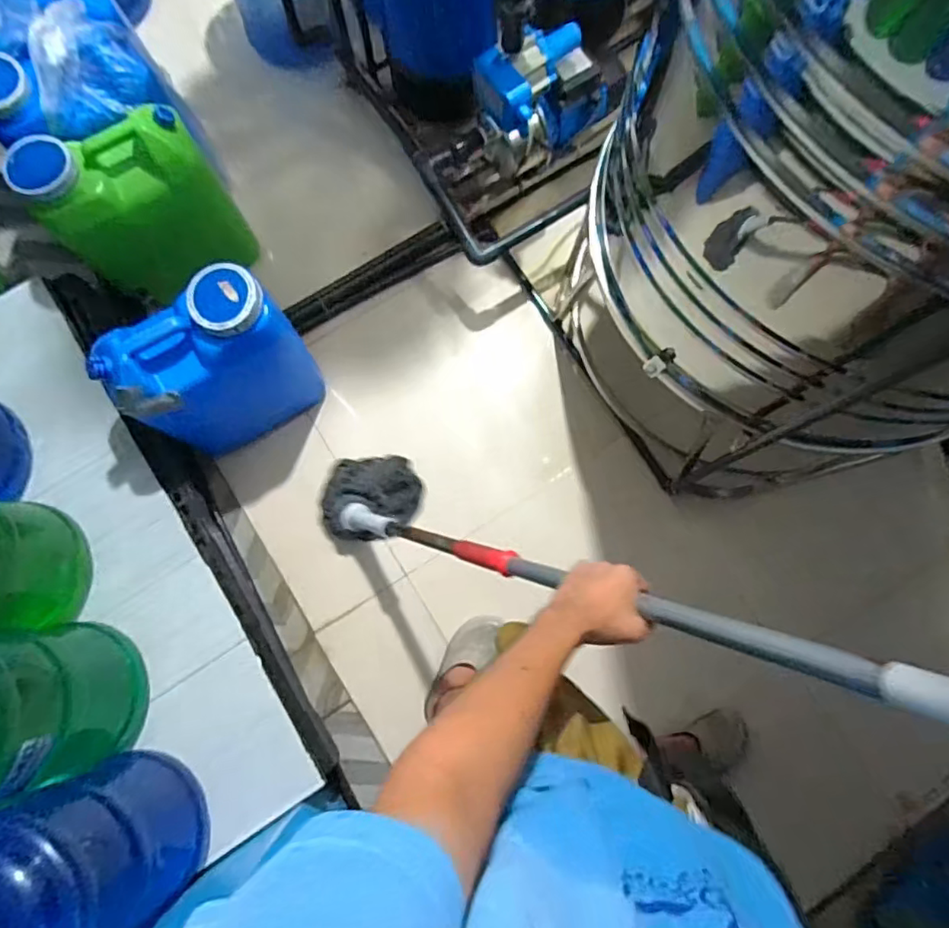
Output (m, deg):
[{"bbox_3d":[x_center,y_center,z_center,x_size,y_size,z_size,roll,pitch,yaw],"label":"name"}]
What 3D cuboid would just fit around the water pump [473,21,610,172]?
[{"bbox_3d":[0.137,-0.761,1.211,0.253,0.241,0.163,-36,80,-7],"label":"water pump"}]

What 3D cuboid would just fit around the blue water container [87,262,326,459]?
[{"bbox_3d":[-0.484,-0.174,1.134,0.318,0.359,0.172,-37,80,-7],"label":"blue water container"}]

